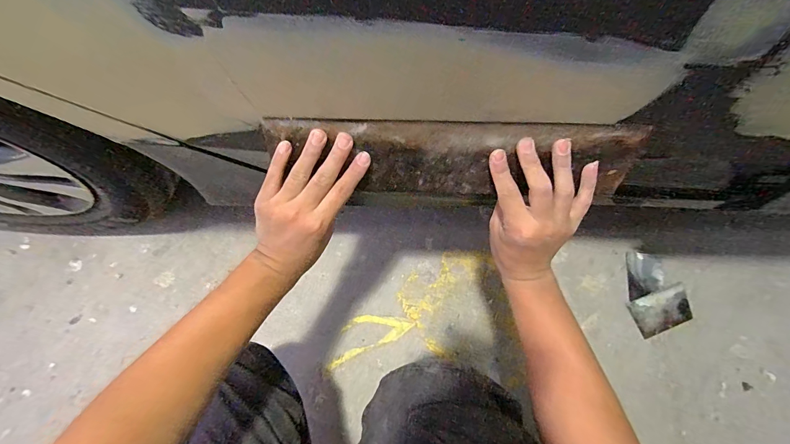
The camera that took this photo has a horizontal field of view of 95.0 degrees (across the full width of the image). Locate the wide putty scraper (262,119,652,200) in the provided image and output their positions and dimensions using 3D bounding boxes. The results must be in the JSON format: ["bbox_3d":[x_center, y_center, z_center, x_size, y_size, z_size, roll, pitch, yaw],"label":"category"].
[{"bbox_3d":[0.059,-0.062,0.375,0.364,0.090,0.008,1,43,1],"label":"wide putty scraper"}]

